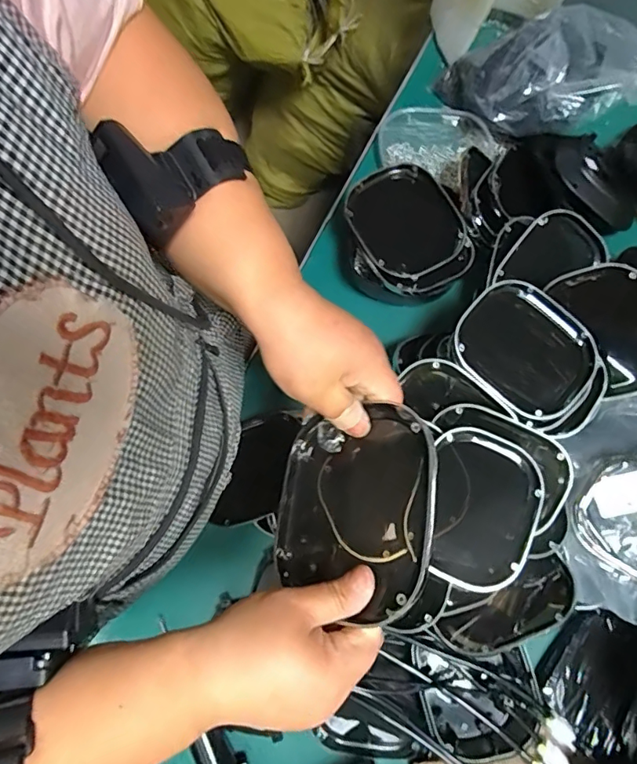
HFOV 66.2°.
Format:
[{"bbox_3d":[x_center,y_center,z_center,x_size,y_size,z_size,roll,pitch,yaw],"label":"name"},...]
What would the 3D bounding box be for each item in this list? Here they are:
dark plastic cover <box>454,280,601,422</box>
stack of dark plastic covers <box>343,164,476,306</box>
[{"bbox_3d":[0.217,-0.033,0.511,0.141,0.028,0.114,37,78,7],"label":"dark plastic cover"},{"bbox_3d":[0.101,-0.167,0.593,0.131,0.071,0.156,-20,78,-6],"label":"stack of dark plastic covers"}]

